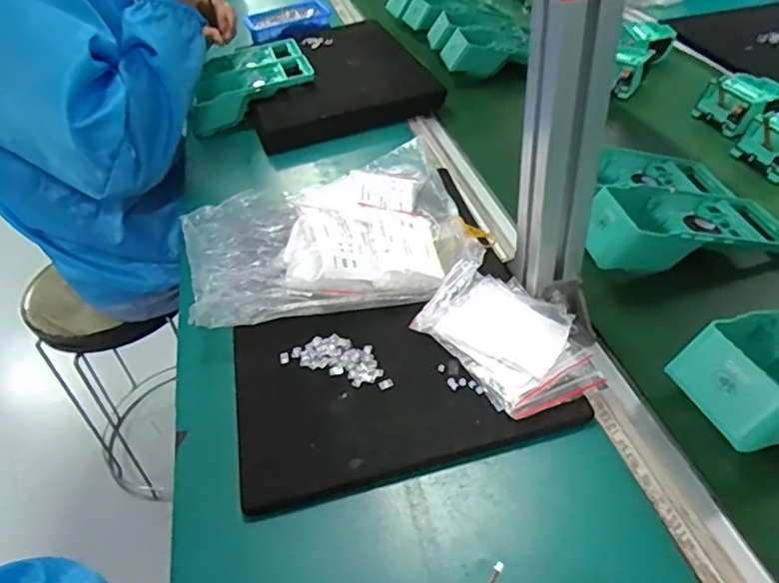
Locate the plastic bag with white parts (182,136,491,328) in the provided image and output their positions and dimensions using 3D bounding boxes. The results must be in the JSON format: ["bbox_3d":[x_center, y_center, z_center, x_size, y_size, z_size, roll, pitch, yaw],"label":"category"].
[{"bbox_3d":[-0.064,-0.059,0.570,0.270,0.043,0.223,-13,39,-10],"label":"plastic bag with white parts"}]

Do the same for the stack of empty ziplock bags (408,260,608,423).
[{"bbox_3d":[0.090,0.035,0.457,0.089,0.026,0.141,-27,43,-25],"label":"stack of empty ziplock bags"}]

